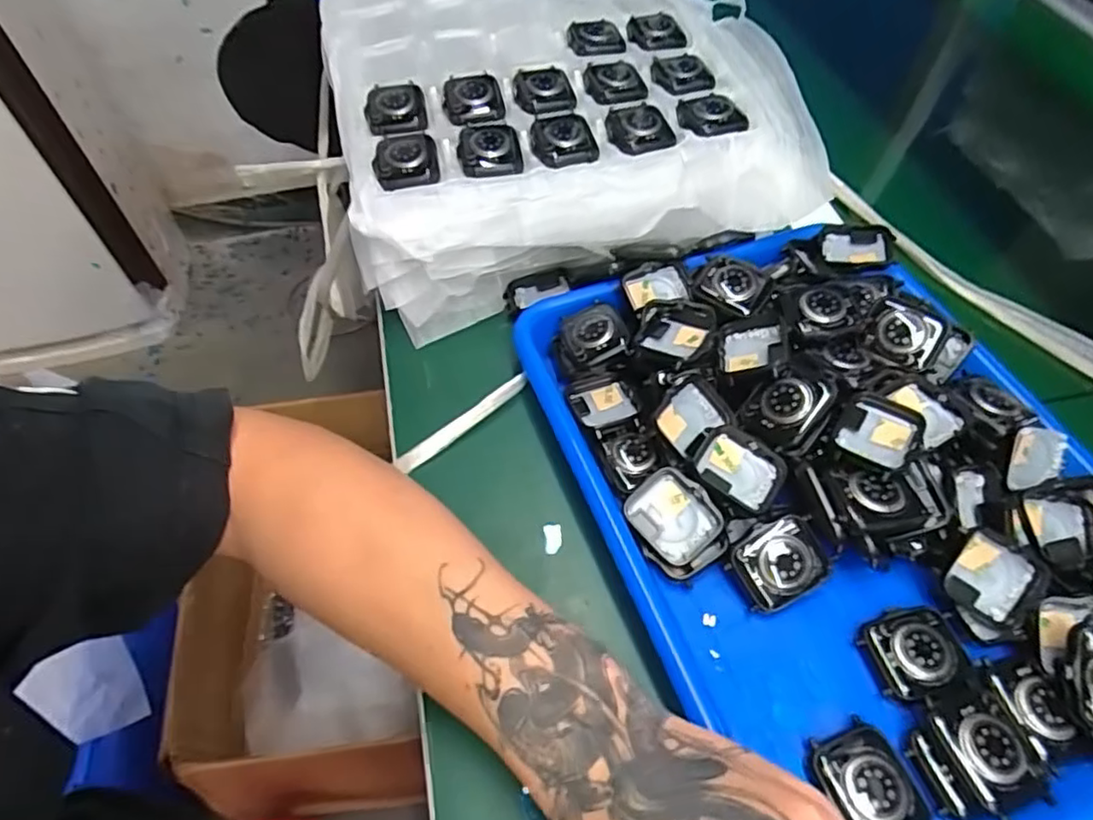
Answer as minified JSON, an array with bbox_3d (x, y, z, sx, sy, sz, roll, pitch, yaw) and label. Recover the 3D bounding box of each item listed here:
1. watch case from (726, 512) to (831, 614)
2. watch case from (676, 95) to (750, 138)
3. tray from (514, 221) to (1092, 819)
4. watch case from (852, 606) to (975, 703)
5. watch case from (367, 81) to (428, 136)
[{"bbox_3d":[0.113,0.072,0.309,0.042,0.008,0.036,-38,80,-3],"label":"watch case"},{"bbox_3d":[0.106,-0.192,0.417,0.040,0.008,0.045,-4,56,-3],"label":"watch case"},{"bbox_3d":[0.145,0.037,0.331,0.242,0.047,0.330,-17,57,-12],"label":"tray"},{"bbox_3d":[0.169,0.109,0.293,0.043,0.009,0.036,-15,57,-10],"label":"watch case"},{"bbox_3d":[-0.101,-0.205,0.432,0.038,0.014,0.054,-10,56,-7],"label":"watch case"}]

